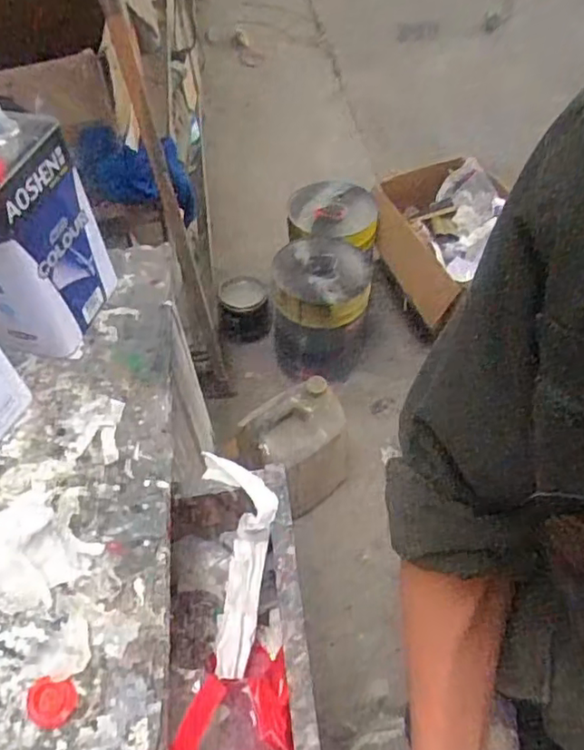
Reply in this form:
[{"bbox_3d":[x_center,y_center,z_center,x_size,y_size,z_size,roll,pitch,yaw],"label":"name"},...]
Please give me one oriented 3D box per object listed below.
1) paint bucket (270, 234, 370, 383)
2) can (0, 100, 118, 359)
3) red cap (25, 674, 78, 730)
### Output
[{"bbox_3d":[0.085,-0.170,1.733,0.249,0.329,0.266,-2,51,3],"label":"paint bucket"},{"bbox_3d":[-0.328,-0.170,0.794,0.094,0.259,0.176,11,53,13],"label":"can"},{"bbox_3d":[-0.219,0.297,0.564,0.043,0.015,0.039,0,51,4],"label":"red cap"}]

